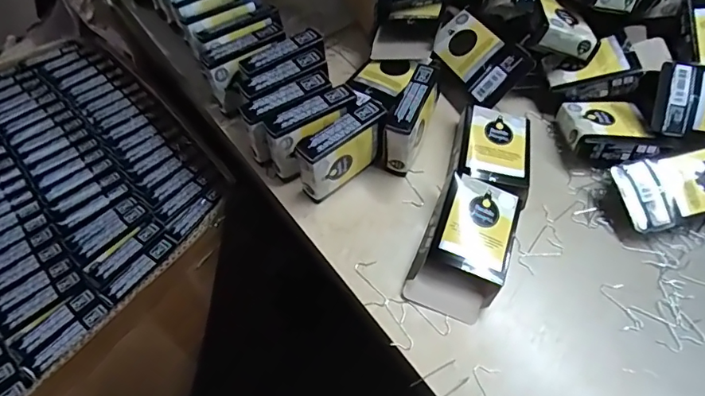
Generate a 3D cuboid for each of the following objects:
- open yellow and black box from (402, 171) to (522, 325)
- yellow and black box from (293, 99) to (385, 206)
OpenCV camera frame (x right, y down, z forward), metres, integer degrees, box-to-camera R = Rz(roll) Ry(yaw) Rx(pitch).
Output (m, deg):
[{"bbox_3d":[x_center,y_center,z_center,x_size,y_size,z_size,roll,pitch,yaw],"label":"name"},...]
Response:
[{"bbox_3d":[0.081,0.034,0.347,0.060,0.033,0.094,21,60,13],"label":"open yellow and black box"},{"bbox_3d":[-0.008,-0.034,0.373,0.071,0.057,0.022,-37,65,-20],"label":"yellow and black box"}]

